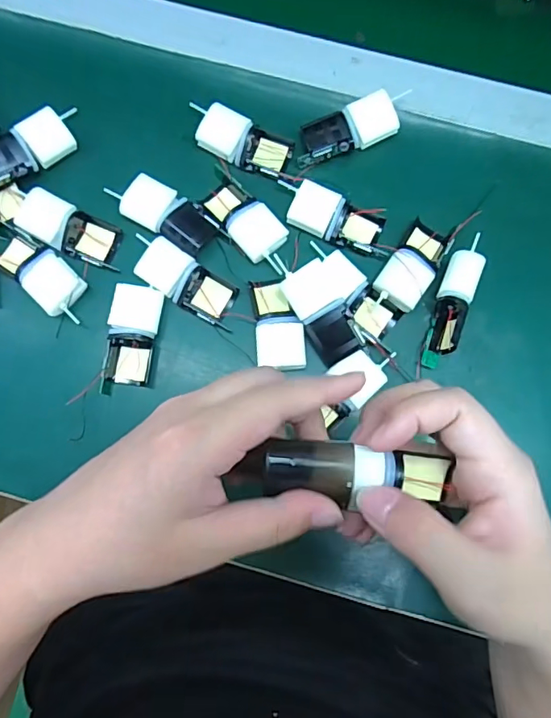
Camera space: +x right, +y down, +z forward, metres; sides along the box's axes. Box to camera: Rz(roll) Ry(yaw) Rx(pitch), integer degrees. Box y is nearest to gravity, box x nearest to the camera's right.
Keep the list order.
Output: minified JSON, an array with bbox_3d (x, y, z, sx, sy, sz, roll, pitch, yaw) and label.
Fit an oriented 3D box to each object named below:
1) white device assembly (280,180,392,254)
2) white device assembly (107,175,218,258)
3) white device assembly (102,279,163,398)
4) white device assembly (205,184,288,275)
[{"bbox_3d":[0.048,-0.115,0.413,0.093,0.019,0.041,16,82,3],"label":"white device assembly"},{"bbox_3d":[-0.089,-0.118,0.409,0.085,0.019,0.038,30,83,5],"label":"white device assembly"},{"bbox_3d":[-0.113,-0.016,0.397,0.036,0.014,0.084,7,81,1],"label":"white device assembly"},{"bbox_3d":[-0.022,-0.109,0.409,0.082,0.015,0.038,43,84,6],"label":"white device assembly"}]

